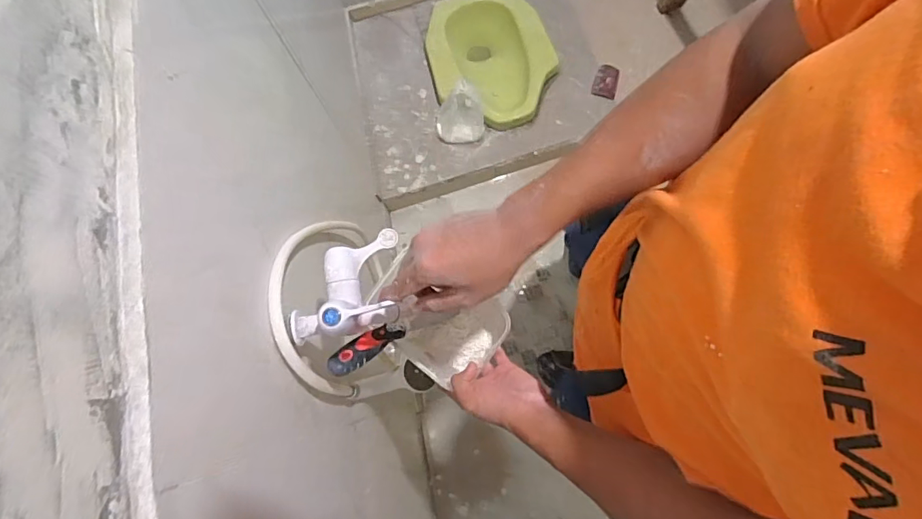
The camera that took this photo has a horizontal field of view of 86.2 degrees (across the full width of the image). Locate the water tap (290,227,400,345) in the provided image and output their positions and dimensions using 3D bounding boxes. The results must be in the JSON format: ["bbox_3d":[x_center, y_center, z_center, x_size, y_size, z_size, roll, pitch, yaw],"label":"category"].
[{"bbox_3d":[-0.128,0.021,0.519,0.121,0.080,0.111,-9,77,-1],"label":"water tap"}]

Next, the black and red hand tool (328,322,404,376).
[{"bbox_3d":[-0.109,0.101,0.577,0.105,0.013,0.030,-29,75,-40],"label":"black and red hand tool"}]

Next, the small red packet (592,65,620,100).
[{"bbox_3d":[0.426,-0.524,1.449,0.067,0.010,0.100,13,78,4],"label":"small red packet"}]

